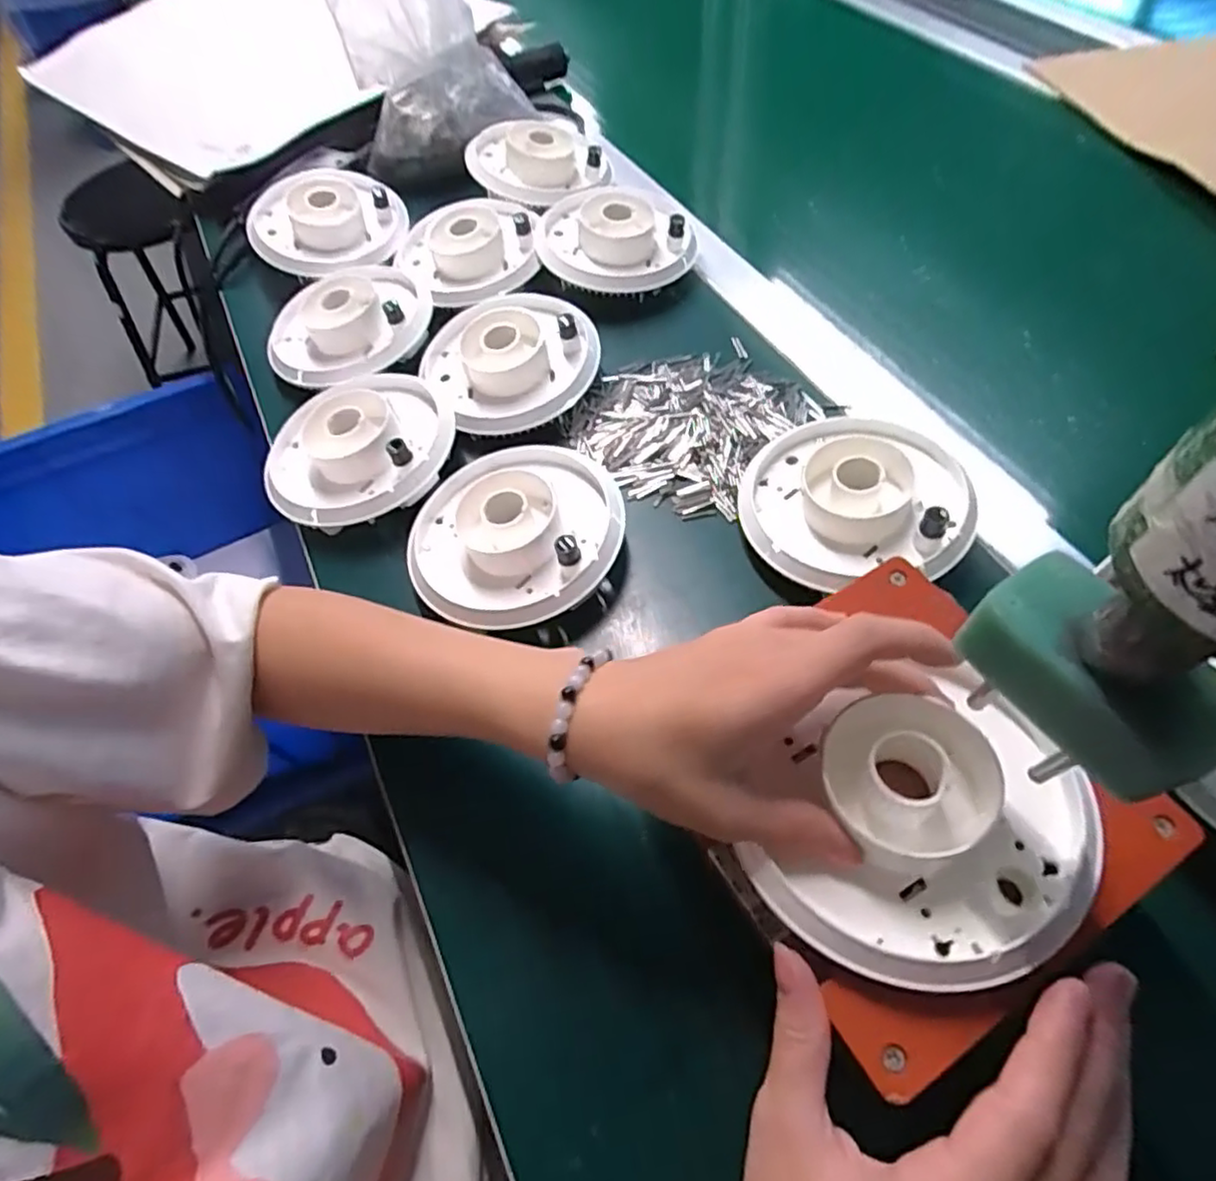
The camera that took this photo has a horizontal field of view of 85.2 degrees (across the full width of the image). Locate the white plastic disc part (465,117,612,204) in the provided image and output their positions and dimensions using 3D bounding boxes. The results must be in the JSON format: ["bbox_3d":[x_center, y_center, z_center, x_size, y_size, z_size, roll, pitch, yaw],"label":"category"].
[{"bbox_3d":[-0.060,-0.364,0.566,0.120,0.034,0.112,-4,58,2],"label":"white plastic disc part"}]

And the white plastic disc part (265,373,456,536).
[{"bbox_3d":[-0.159,-0.092,0.424,0.120,0.047,0.117,-19,59,-7],"label":"white plastic disc part"}]

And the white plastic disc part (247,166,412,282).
[{"bbox_3d":[-0.231,-0.308,0.542,0.122,0.032,0.133,-24,59,-10],"label":"white plastic disc part"}]

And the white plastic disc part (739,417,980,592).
[{"bbox_3d":[0.139,-0.056,0.372,0.122,0.036,0.117,15,61,14],"label":"white plastic disc part"}]

